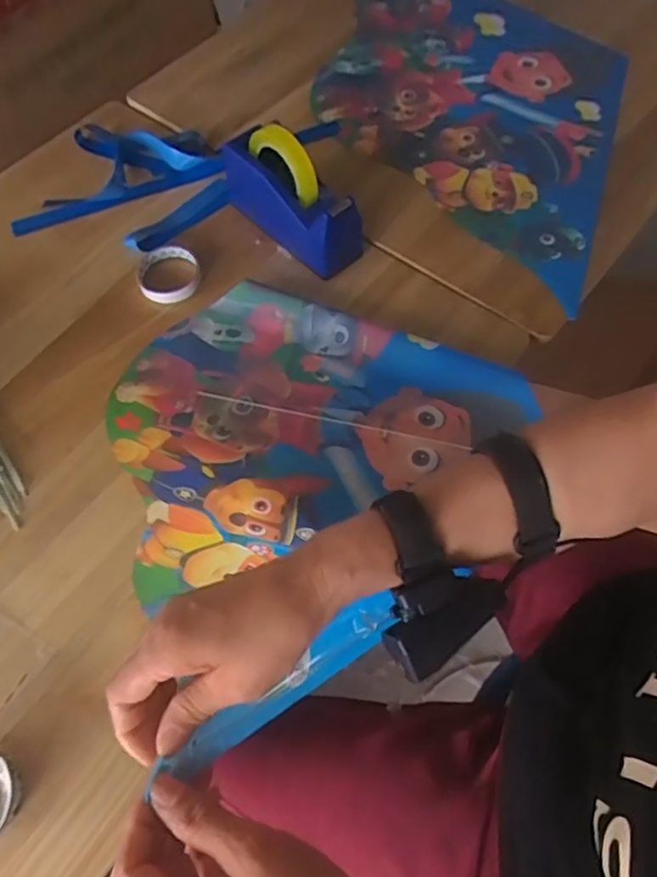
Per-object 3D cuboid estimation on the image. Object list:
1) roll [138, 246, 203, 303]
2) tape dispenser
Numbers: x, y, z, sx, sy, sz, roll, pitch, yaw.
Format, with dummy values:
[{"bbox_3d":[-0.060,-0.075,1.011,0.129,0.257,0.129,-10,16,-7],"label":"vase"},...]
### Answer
[{"bbox_3d":[-0.212,-0.221,0.813,0.080,0.018,0.079,-1,62,1],"label":"roll"},{"bbox_3d":[-0.051,-0.318,0.788,0.068,0.127,0.219,-41,69,-18],"label":"tape dispenser"}]

